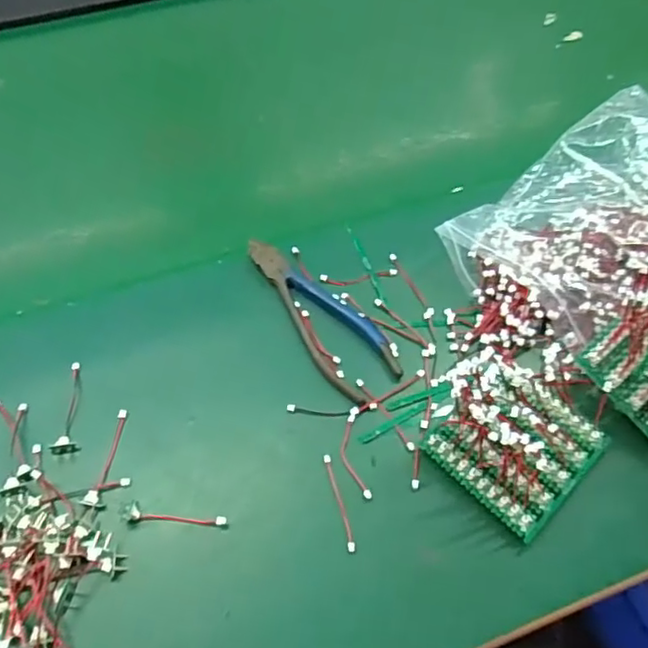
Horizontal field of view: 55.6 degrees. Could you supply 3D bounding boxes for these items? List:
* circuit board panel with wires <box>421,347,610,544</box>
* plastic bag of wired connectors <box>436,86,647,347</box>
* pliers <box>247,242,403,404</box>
[{"bbox_3d":[0.111,0.069,0.377,0.083,0.025,0.094,-39,65,-23],"label":"circuit board panel with wires"},{"bbox_3d":[0.218,-0.082,0.457,0.235,0.043,0.146,-35,64,-21],"label":"plastic bag of wired connectors"},{"bbox_3d":[0.000,-0.011,0.424,0.051,0.015,0.140,-25,60,-16],"label":"pliers"}]

